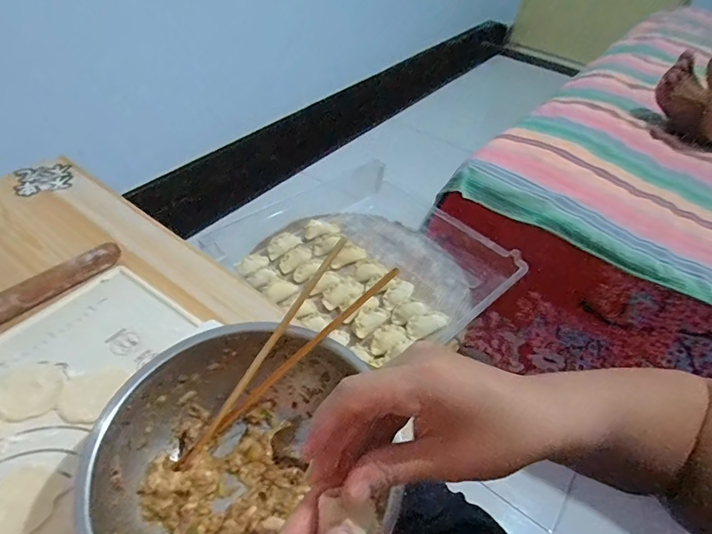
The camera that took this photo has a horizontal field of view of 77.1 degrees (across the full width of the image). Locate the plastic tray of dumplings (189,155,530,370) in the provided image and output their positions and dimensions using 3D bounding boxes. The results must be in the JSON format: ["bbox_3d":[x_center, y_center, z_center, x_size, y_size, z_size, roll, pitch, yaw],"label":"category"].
[{"bbox_3d":[-0.005,-0.024,0.744,0.444,0.043,0.361,36,52,27],"label":"plastic tray of dumplings"}]

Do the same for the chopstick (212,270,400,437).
[{"bbox_3d":[-0.043,0.074,0.409,0.214,0.012,0.008,-41,57,-6],"label":"chopstick"}]

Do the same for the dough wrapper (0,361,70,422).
[{"bbox_3d":[-0.315,0.117,0.428,0.061,0.004,0.058,6,46,-7],"label":"dough wrapper"}]

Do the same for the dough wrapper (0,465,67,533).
[{"bbox_3d":[-0.275,0.194,0.361,0.058,0.004,0.061,3,44,-3],"label":"dough wrapper"}]

